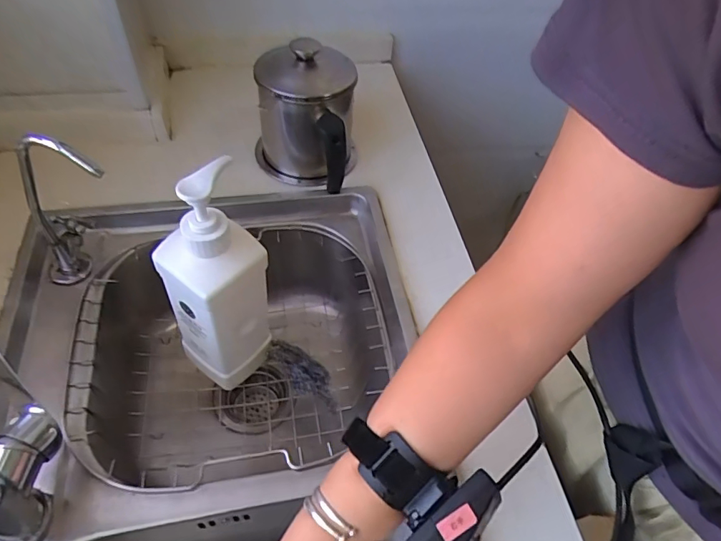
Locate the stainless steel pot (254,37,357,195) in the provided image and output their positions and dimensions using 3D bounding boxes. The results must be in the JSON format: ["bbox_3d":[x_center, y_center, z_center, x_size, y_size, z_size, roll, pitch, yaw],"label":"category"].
[{"bbox_3d":[-0.070,-0.181,0.613,0.126,0.146,0.134,1,53,-6],"label":"stainless steel pot"}]

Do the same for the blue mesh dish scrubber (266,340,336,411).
[{"bbox_3d":[-0.065,0.123,0.594,0.106,0.027,0.042,42,57,-1],"label":"blue mesh dish scrubber"}]

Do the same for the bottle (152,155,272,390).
[{"bbox_3d":[-0.141,0.013,0.490,0.066,0.261,0.080,37,58,19],"label":"bottle"}]

